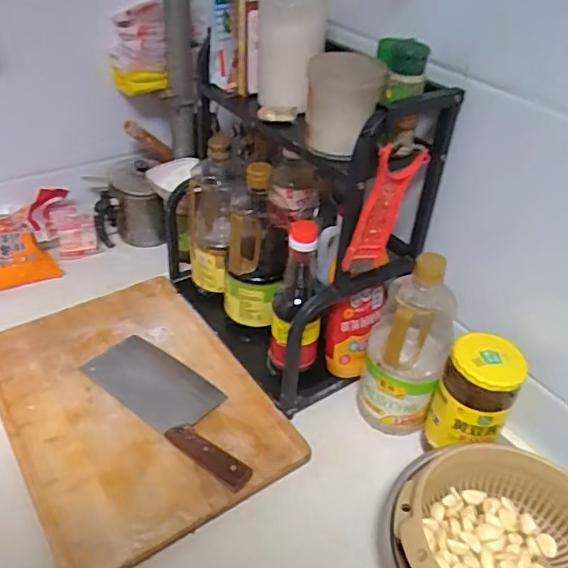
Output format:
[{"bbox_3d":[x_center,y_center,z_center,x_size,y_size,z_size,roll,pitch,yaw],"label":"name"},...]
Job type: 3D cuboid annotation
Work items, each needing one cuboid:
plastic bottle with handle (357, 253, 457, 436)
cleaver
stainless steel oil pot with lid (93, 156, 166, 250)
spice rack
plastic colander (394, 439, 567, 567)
[{"bbox_3d":[0.153,0.081,0.701,0.096,0.242,0.073,17,41,18],"label":"plastic bottle with handle"},{"bbox_3d":[-0.140,0.153,0.752,0.300,0.022,0.106,28,46,29],"label":"cleaver"},{"bbox_3d":[-0.280,-0.149,1.056,0.129,0.151,0.092,6,39,6],"label":"stainless steel oil pot with lid"},{"bbox_3d":[-0.028,-0.111,0.801,0.217,0.388,0.440,-31,49,-33],"label":"spice rack"},{"bbox_3d":[0.221,0.266,0.558,0.210,0.080,0.195,1,39,-1],"label":"plastic colander"}]

